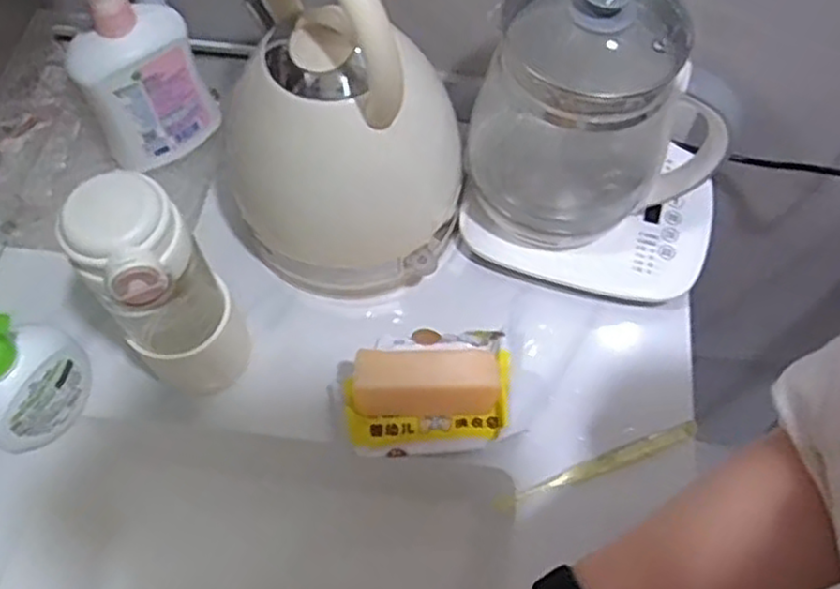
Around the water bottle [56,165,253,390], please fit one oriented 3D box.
[{"bbox_3d":[-0.167,0.008,0.505,0.068,0.205,0.066,0,62,0],"label":"water bottle"}]

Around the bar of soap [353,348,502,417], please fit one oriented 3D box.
[{"bbox_3d":[0.005,0.068,0.547,0.103,0.057,0.033,-1,62,0],"label":"bar of soap"}]

